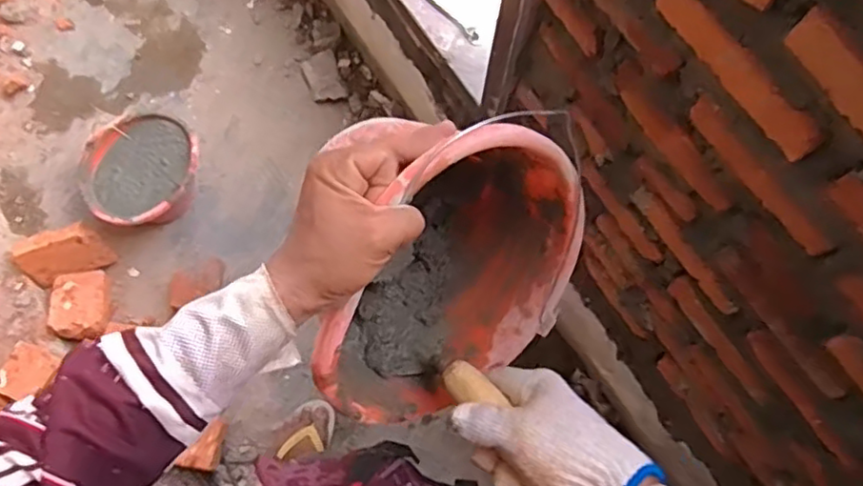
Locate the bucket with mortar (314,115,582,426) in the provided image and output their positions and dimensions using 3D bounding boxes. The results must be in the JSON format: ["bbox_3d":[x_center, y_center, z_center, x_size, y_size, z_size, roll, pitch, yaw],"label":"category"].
[{"bbox_3d":[-0.020,-0.001,0.533,0.186,0.219,0.258,42,109,40],"label":"bucket with mortar"}]

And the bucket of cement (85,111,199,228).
[{"bbox_3d":[-0.606,-0.137,1.371,0.223,0.161,0.247,32,76,9],"label":"bucket of cement"}]

